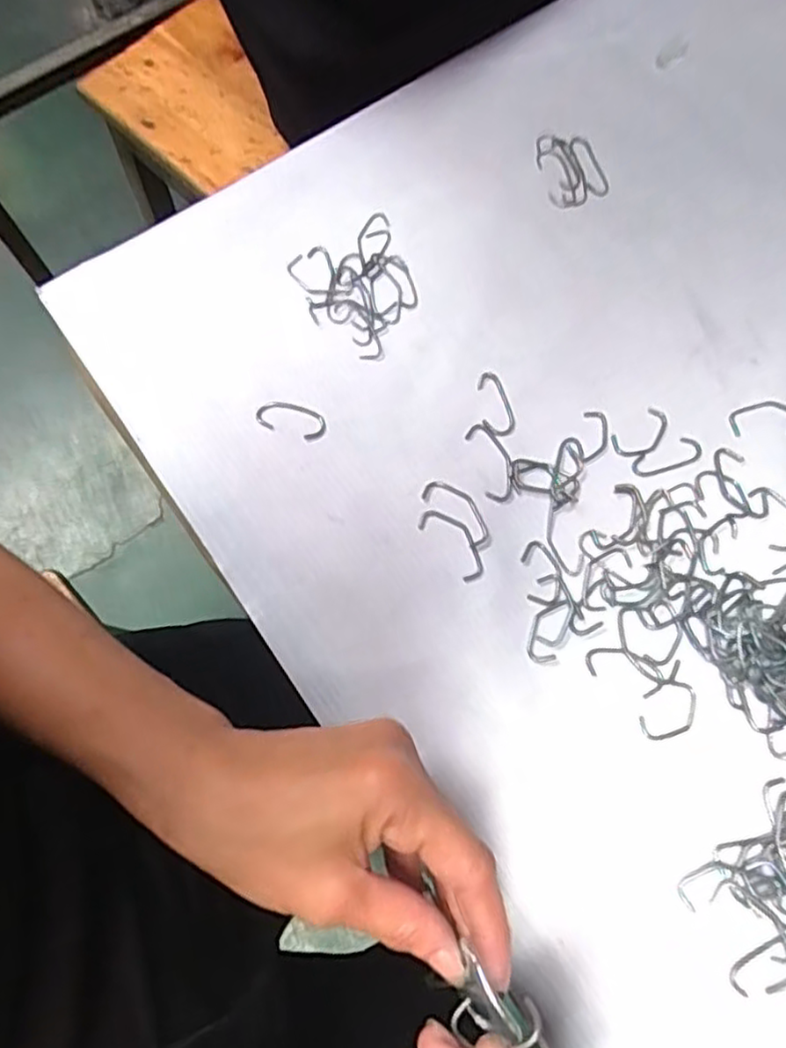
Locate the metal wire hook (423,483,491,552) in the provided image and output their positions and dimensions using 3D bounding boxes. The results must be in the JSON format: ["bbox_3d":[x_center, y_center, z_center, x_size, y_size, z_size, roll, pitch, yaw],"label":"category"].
[{"bbox_3d":[0.033,-0.006,0.326,0.017,0.004,0.040,-42,77,-12],"label":"metal wire hook"}]

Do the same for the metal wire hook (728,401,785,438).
[{"bbox_3d":[0.188,-0.054,0.343,0.034,0.004,0.019,3,73,1],"label":"metal wire hook"}]

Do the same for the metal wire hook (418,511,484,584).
[{"bbox_3d":[0.030,0.008,0.321,0.017,0.004,0.040,-38,76,-11],"label":"metal wire hook"}]

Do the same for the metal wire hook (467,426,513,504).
[{"bbox_3d":[0.050,-0.031,0.337,0.017,0.004,0.042,-13,73,-4],"label":"metal wire hook"}]

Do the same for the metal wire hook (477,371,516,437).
[{"bbox_3d":[0.052,-0.062,0.346,0.016,0.004,0.035,-11,73,-3],"label":"metal wire hook"}]

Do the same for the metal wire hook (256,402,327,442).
[{"bbox_3d":[-0.051,-0.053,0.343,0.037,0.004,0.016,19,74,6],"label":"metal wire hook"}]

